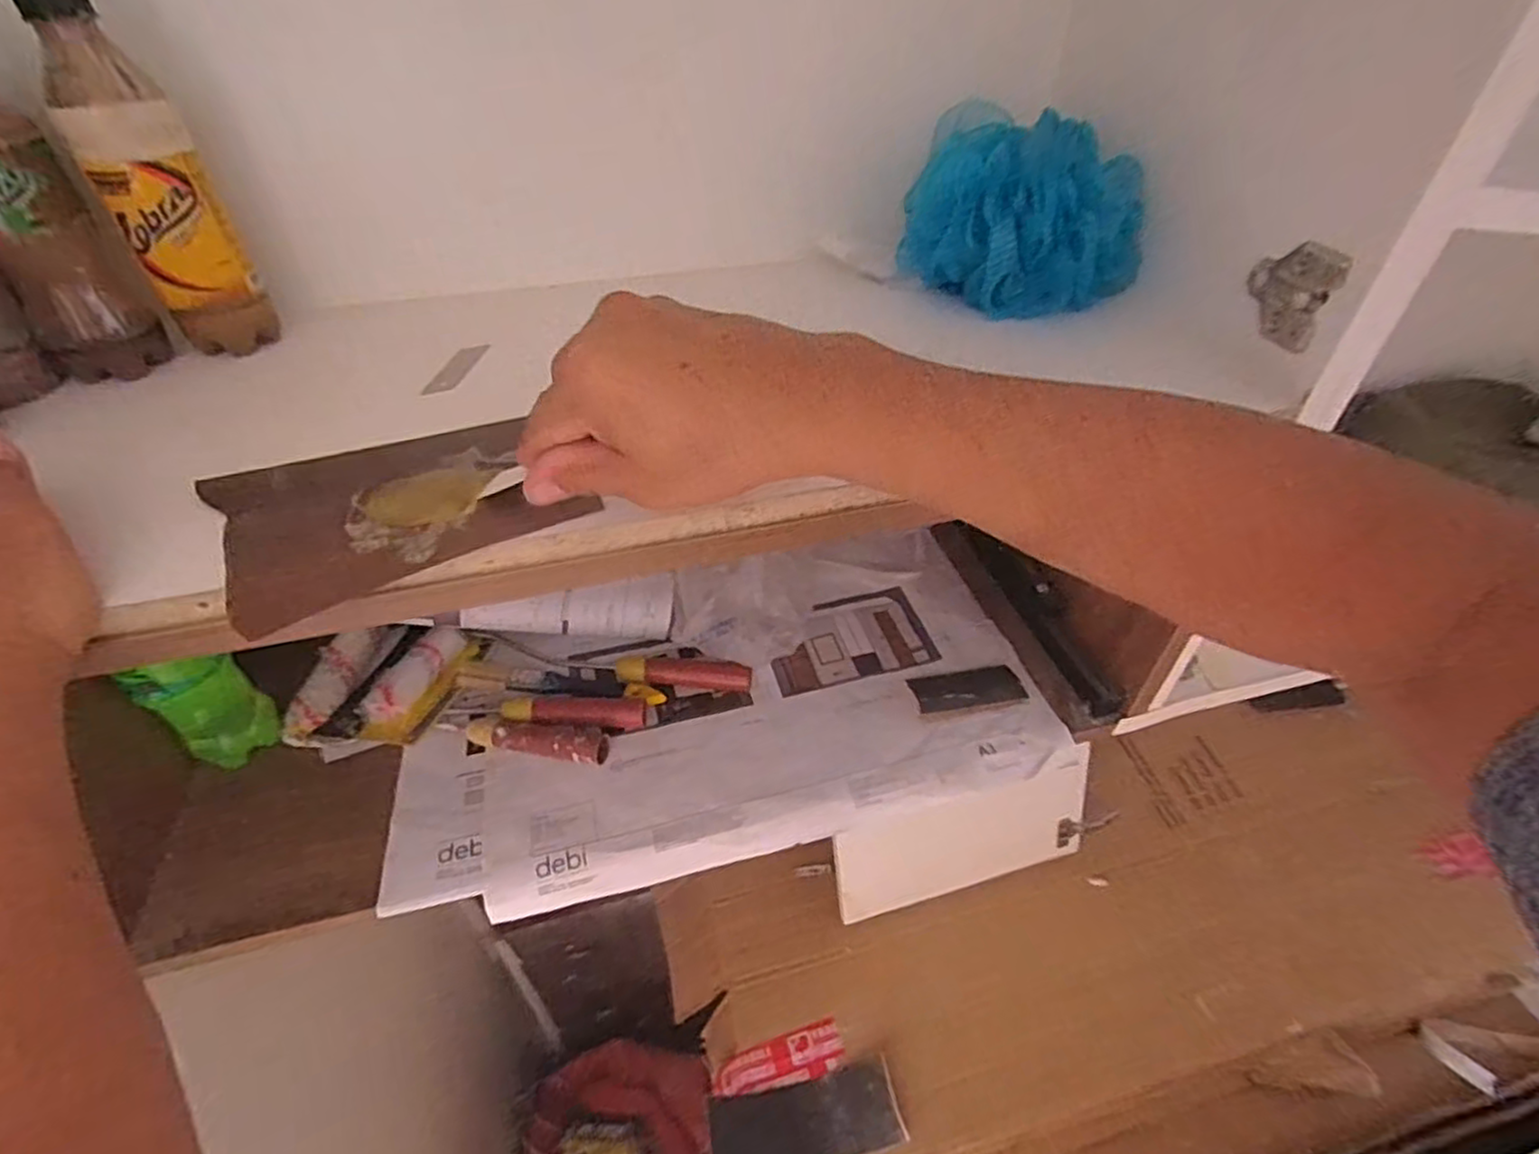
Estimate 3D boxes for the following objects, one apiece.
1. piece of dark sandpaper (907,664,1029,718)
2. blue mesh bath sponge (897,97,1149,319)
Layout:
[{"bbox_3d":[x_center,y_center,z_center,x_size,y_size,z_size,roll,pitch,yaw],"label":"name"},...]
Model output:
[{"bbox_3d":[0.173,0.099,0.611,0.093,0.010,0.050,-6,32,-2],"label":"piece of dark sandpaper"},{"bbox_3d":[0.180,-0.261,0.488,0.159,0.102,0.134,11,44,13],"label":"blue mesh bath sponge"}]

